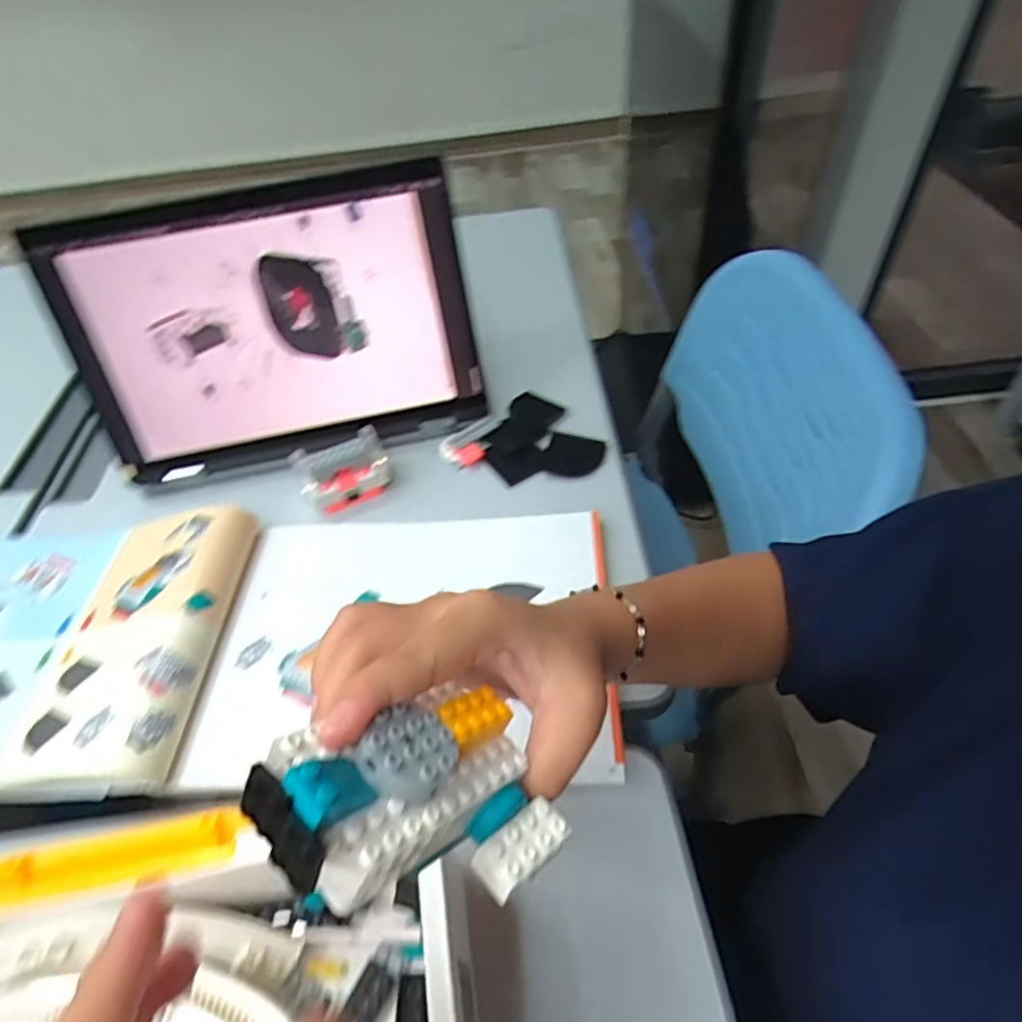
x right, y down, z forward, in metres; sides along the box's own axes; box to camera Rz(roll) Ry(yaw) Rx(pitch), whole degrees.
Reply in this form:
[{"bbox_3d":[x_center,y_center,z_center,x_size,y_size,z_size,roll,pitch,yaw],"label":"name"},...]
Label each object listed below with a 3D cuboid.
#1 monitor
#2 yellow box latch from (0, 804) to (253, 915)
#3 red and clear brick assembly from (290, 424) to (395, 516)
[{"bbox_3d":[-0.179,-0.137,0.477,0.292,0.199,0.020,-12,28,-4],"label":"monitor"},{"bbox_3d":[-0.181,0.155,0.270,0.120,0.006,0.033,-11,19,-4],"label":"yellow box latch"},{"bbox_3d":[-0.131,-0.032,0.486,0.066,0.041,0.037,-20,50,-11],"label":"red and clear brick assembly"}]

